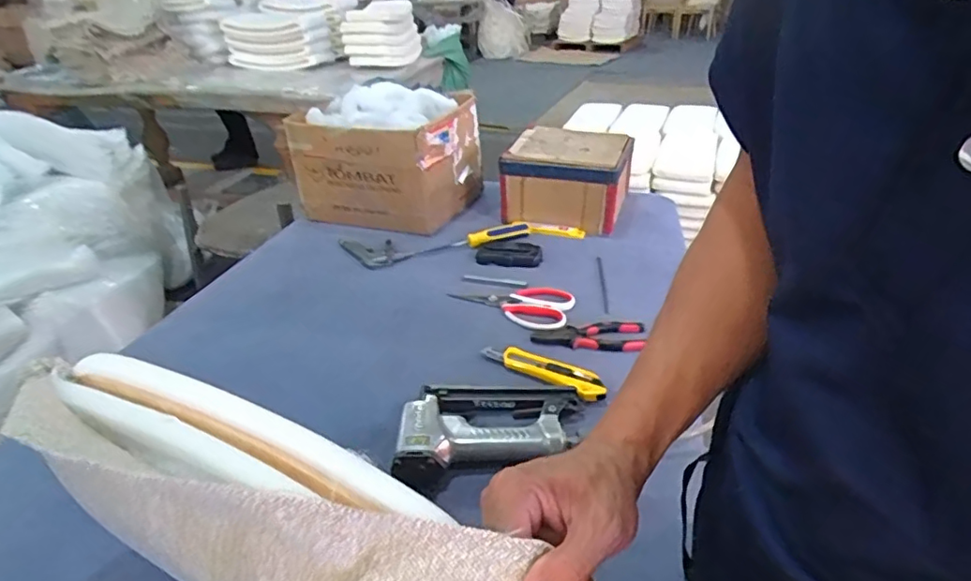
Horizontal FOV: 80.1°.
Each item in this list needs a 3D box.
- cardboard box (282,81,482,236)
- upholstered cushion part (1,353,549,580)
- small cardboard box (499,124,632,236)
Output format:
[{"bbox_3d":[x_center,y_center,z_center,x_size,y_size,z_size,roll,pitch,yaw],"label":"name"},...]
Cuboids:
[{"bbox_3d":[-0.190,-0.253,1.120,0.286,0.225,0.257,11,34,24],"label":"cardboard box"},{"bbox_3d":[-0.118,0.135,0.332,0.392,0.118,0.097,18,37,23],"label":"upholstered cushion part"},{"bbox_3d":[0.154,-0.208,1.086,0.210,0.127,0.234,9,33,20],"label":"small cardboard box"}]

